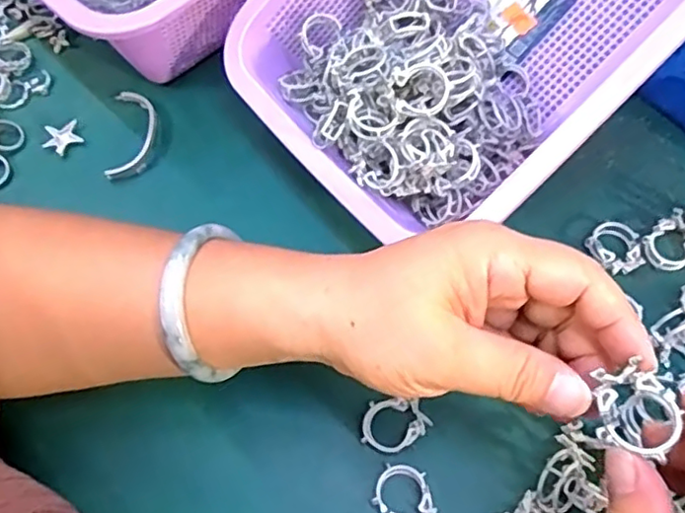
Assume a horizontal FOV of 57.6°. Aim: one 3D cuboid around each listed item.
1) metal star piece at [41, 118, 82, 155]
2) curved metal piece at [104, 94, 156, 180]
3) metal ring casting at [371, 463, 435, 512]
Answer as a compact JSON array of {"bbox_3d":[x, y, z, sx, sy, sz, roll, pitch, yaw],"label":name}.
[{"bbox_3d":[-0.177,-0.075,0.393,0.023,0.006,0.020,-19,65,-6],"label":"metal star piece"},{"bbox_3d":[-0.131,-0.077,0.388,0.025,0.006,0.063,-3,64,1],"label":"curved metal piece"},{"bbox_3d":[0.028,0.111,0.285,0.025,0.009,0.031,-25,66,-9],"label":"metal ring casting"}]

